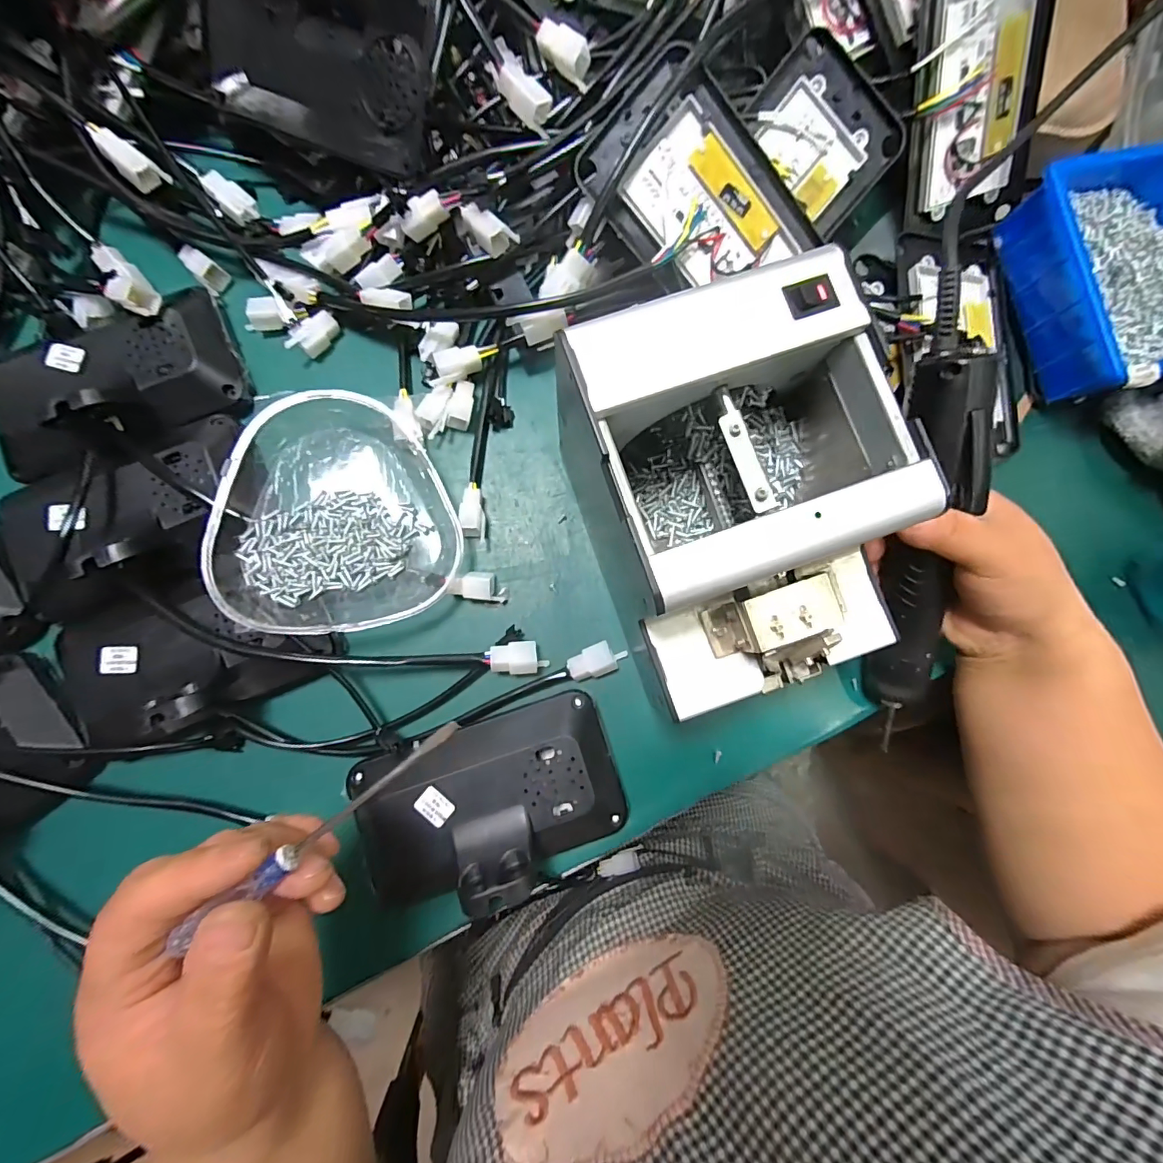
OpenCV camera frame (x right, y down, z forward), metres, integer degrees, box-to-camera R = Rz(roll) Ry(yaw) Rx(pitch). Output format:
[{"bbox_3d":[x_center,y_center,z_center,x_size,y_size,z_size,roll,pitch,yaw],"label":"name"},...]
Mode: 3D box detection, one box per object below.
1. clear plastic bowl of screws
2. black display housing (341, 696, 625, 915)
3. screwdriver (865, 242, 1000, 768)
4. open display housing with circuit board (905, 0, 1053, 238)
[{"bbox_3d":[-0.150,-0.045,0.301,0.135,0.041,0.143,0,92,0],"label":"clear plastic bowl of screws"},{"bbox_3d":[-0.056,0.136,0.290,0.161,0.069,0.098,-19,85,-3],"label":"black display housing"},{"bbox_3d":[0.189,-0.030,0.271,0.039,0.040,0.269,-2,108,0],"label":"screwdriver"},{"bbox_3d":[0.251,-0.315,0.313,0.082,0.018,0.152,-14,119,-2],"label":"open display housing with circuit board"}]

